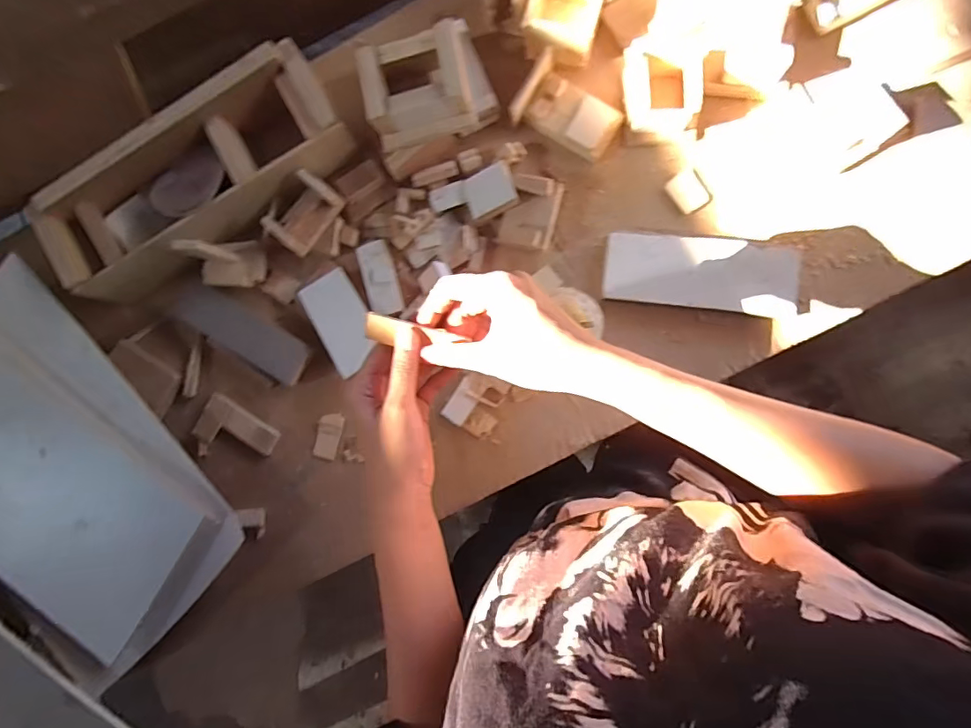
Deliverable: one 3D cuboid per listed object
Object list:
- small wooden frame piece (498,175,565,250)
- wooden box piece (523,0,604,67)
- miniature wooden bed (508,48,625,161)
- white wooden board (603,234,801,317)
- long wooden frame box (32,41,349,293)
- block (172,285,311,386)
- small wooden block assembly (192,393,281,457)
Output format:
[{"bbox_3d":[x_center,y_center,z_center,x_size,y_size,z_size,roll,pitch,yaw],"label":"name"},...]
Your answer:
[{"bbox_3d":[0.049,-0.160,0.528,0.054,0.031,0.067,15,90,7],"label":"small wooden frame piece"},{"bbox_3d":[0.081,-0.361,0.512,0.071,0.040,0.080,15,90,7],"label":"wooden box piece"},{"bbox_3d":[0.086,-0.263,0.524,0.105,0.024,0.068,36,93,3],"label":"miniature wooden bed"},{"bbox_3d":[0.221,-0.094,0.514,0.189,0.020,0.069,7,89,7],"label":"white wooden board"},{"bbox_3d":[-0.304,-0.187,0.523,0.336,0.071,0.122,-30,85,5],"label":"long wooden frame box"},{"bbox_3d":[-0.268,-0.034,0.548,0.150,0.022,0.050,32,92,6],"label":"block"},{"bbox_3d":[-0.284,0.081,0.560,0.092,0.011,0.064,30,92,6],"label":"small wooden block assembly"}]

